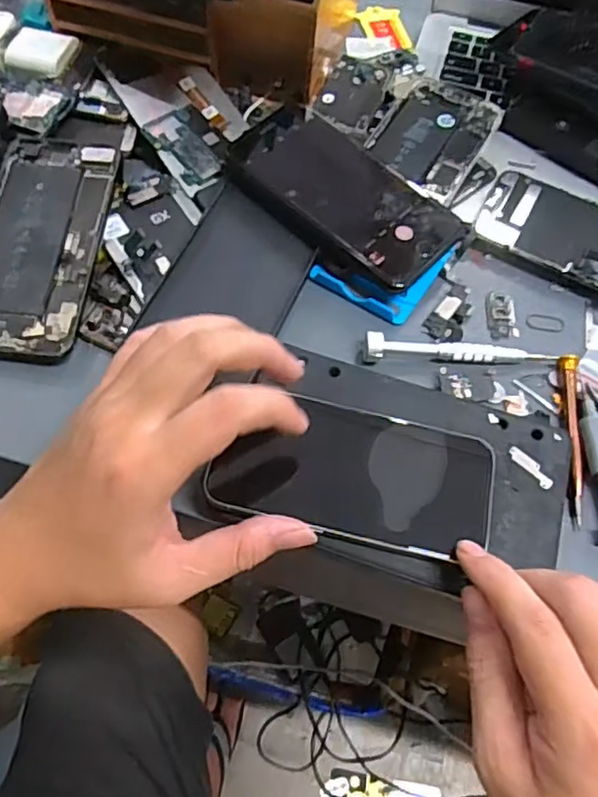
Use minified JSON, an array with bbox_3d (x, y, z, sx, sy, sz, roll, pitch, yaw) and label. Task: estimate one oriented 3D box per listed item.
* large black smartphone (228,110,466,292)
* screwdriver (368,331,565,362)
[{"bbox_3d":[0.027,-0.133,0.412,0.152,0.011,0.075,43,77,13],"label":"large black smartphone"},{"bbox_3d":[0.098,-0.029,0.383,0.117,0.011,0.013,2,61,-2],"label":"screwdriver"}]

